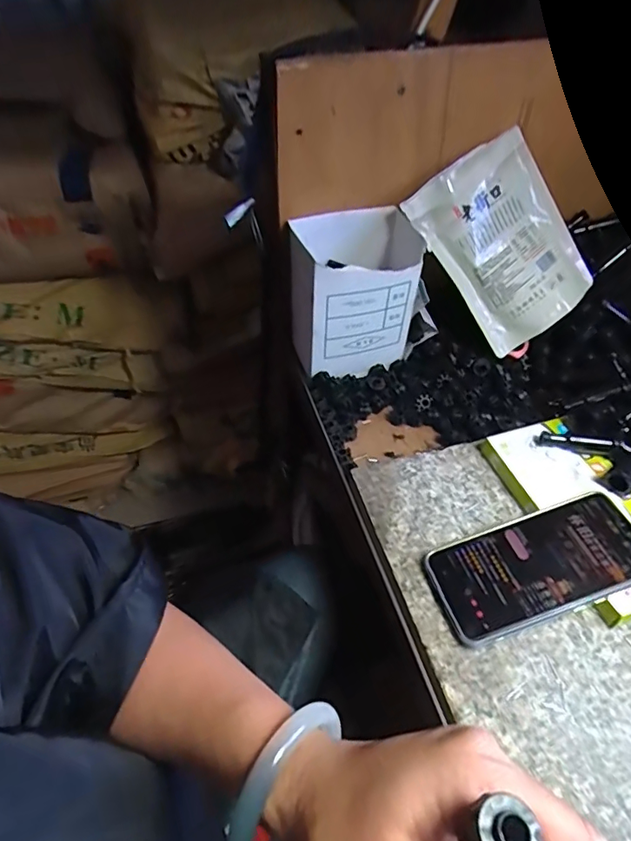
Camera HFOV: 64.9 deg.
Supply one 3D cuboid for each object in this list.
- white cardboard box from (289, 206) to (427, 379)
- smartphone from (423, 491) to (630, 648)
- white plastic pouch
[{"bbox_3d":[0.037,-0.134,0.532,0.116,0.142,0.087,-14,49,-13],"label":"white cardboard box"},{"bbox_3d":[0.167,0.107,0.373,0.156,0.006,0.075,-19,48,-4],"label":"smartphone"},{"bbox_3d":[0.198,-0.182,0.518,0.140,0.193,0.019,-38,13,-2],"label":"white plastic pouch"}]

